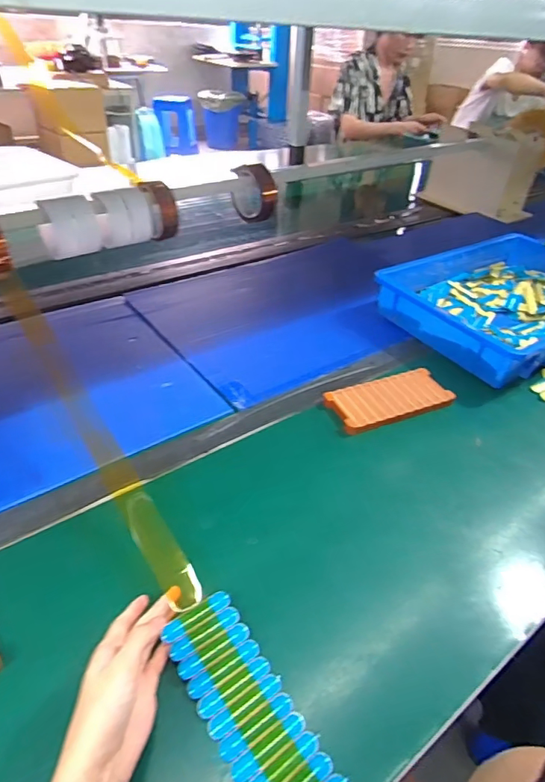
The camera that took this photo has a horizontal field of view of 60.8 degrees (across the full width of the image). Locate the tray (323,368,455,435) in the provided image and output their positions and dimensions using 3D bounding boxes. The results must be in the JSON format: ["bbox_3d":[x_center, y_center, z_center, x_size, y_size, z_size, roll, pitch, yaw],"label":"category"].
[{"bbox_3d":[0.166,0.011,0.656,0.175,0.020,0.075,-14,42,-22],"label":"tray"}]

